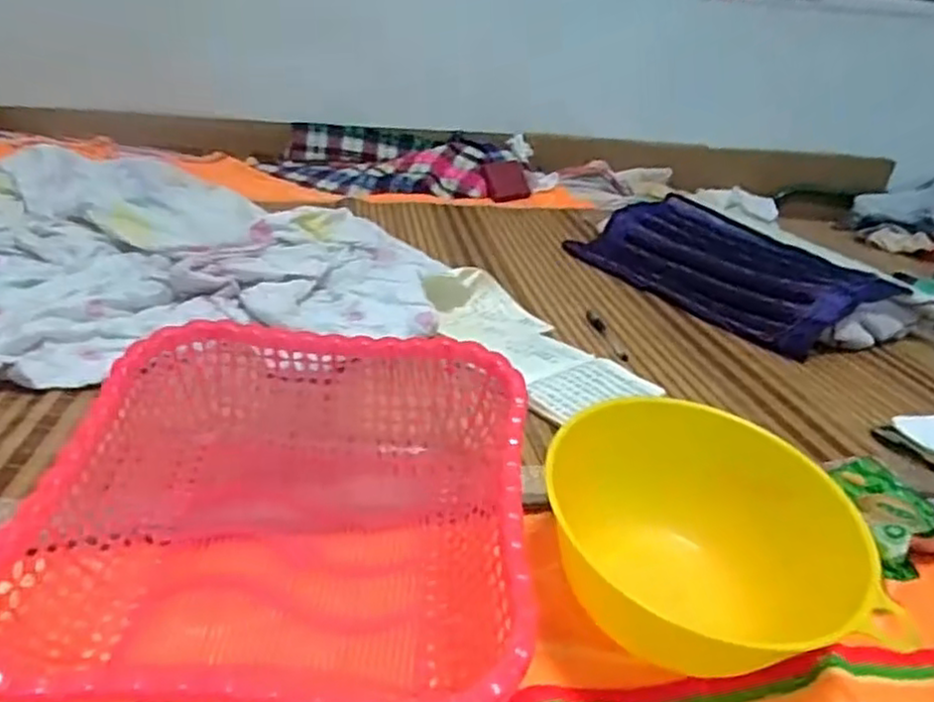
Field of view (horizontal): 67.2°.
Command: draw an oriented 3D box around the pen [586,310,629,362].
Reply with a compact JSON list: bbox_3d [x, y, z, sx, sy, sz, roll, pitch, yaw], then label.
[{"bbox_3d":[0.180,-0.024,0.907,0.012,0.011,0.149,2,26,-9],"label":"pen"}]

